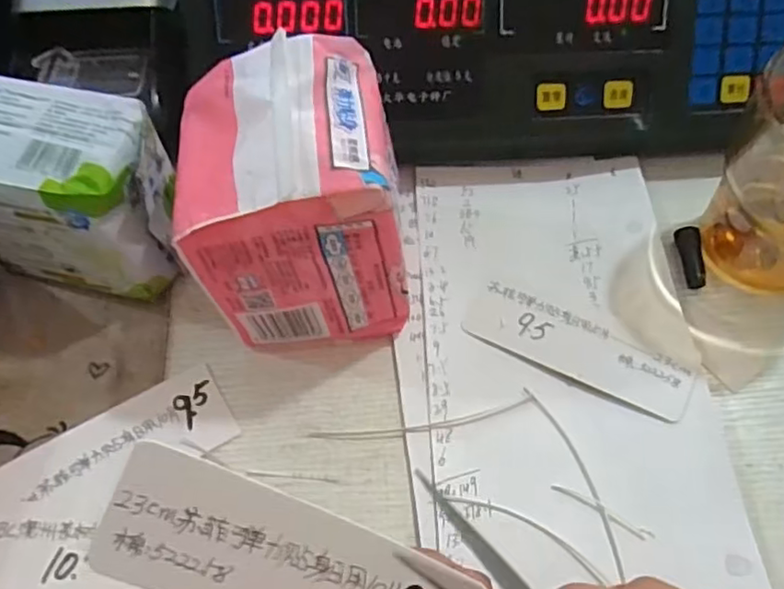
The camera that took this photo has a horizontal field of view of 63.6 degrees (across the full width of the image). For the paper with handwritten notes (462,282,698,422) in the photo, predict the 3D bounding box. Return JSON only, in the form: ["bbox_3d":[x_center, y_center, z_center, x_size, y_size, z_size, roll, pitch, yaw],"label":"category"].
[{"bbox_3d":[0.092,0.027,0.318,0.112,0.004,0.035,25,64,20],"label":"paper with handwritten notes"}]

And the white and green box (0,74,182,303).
[{"bbox_3d":[-0.161,-0.048,0.322,0.111,0.085,0.072,12,61,8],"label":"white and green box"}]

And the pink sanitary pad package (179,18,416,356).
[{"bbox_3d":[-0.044,-0.042,0.300,0.089,0.114,0.094,-7,60,-3],"label":"pink sanitary pad package"}]

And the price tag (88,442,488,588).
[{"bbox_3d":[-0.030,0.078,0.181,0.105,0.004,0.039,22,91,-4],"label":"price tag"}]

